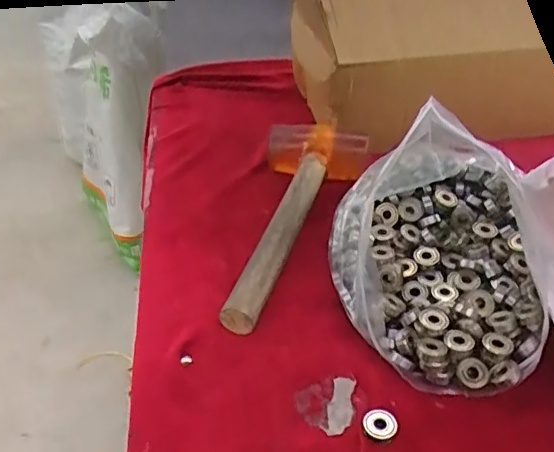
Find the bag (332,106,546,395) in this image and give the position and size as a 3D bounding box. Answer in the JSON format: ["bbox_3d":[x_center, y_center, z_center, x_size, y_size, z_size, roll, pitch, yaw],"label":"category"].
[{"bbox_3d":[0.127,-0.006,0.452,0.168,0.138,0.226,6,37,9],"label":"bag"}]

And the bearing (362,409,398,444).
[{"bbox_3d":[0.068,0.131,0.376,0.022,0.009,0.021,-1,36,1],"label":"bearing"}]

